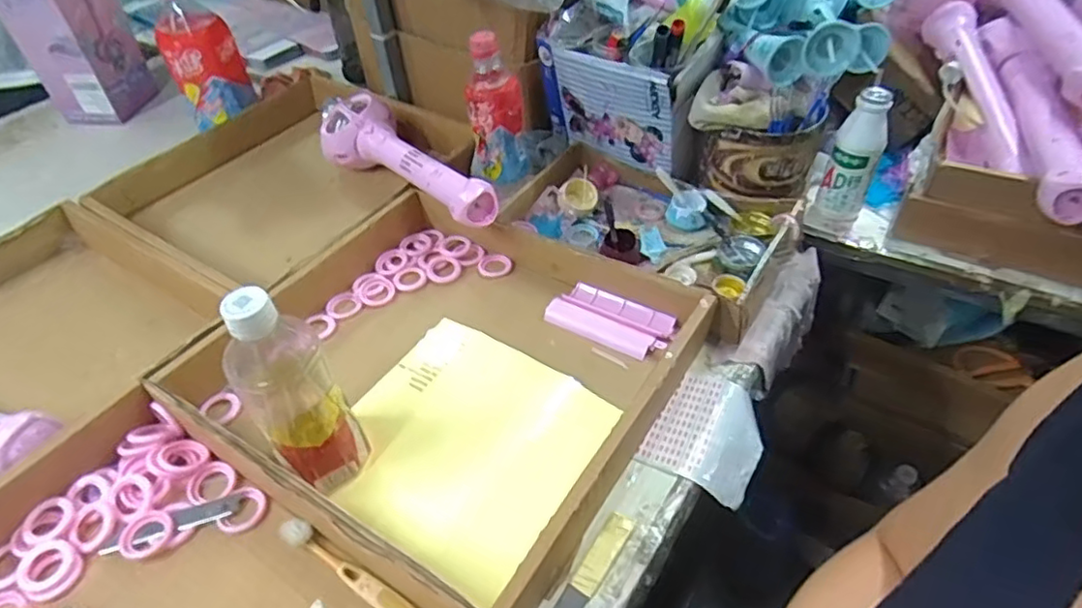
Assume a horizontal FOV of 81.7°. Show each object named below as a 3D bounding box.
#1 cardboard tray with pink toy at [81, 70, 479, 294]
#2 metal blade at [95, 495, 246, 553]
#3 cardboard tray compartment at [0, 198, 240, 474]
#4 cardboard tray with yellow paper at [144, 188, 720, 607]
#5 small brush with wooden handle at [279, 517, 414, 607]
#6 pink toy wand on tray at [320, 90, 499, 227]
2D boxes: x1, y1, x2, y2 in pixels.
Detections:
[{"bbox_3d":[-0.337,-0.168,0.813,0.406,0.063,0.385,26,51,27],"label":"cardboard tray with pink toy"},{"bbox_3d":[-0.285,0.169,0.484,0.099,0.004,0.019,-15,45,-12],"label":"metal blade"},{"bbox_3d":[-0.530,0.059,0.589,0.332,0.065,0.376,24,50,25],"label":"cardboard tray compartment"},{"bbox_3d":[-0.089,0.042,0.568,0.378,0.054,0.339,23,50,25],"label":"cardboard tray with yellow paper"},{"bbox_3d":[-0.133,0.193,0.446,0.134,0.016,0.017,22,49,24],"label":"small brush with wooden handle"},{"bbox_3d":[-0.166,-0.176,0.768,0.087,0.095,0.356,-33,51,-28],"label":"pink toy wand on tray"}]

